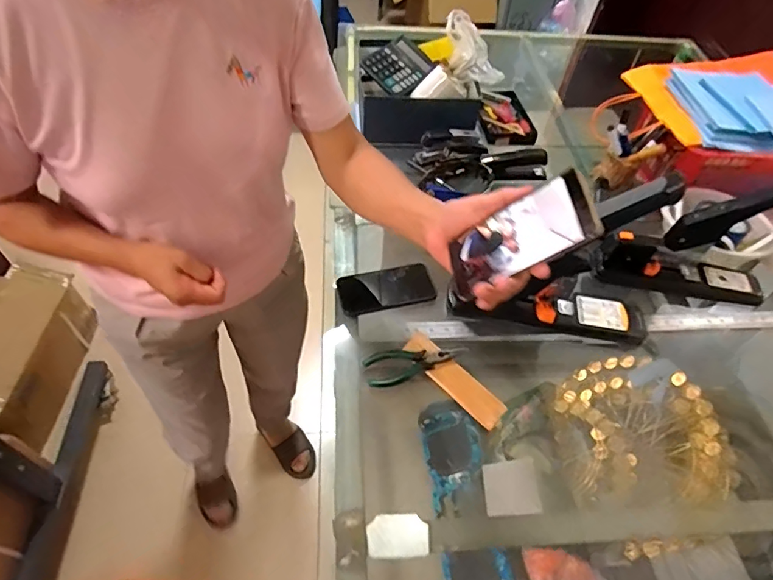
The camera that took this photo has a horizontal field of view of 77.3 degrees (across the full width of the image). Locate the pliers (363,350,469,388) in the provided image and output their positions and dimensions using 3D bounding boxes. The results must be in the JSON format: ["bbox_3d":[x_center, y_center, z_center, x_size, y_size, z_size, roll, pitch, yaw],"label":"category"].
[{"bbox_3d":[0.043,0.109,0.738,0.149,0.020,0.059,-10,53,-12],"label":"pliers"}]

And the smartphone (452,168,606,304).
[{"bbox_3d":[0.132,-0.050,0.499,0.010,0.162,0.074,13,57,-42],"label":"smartphone"}]

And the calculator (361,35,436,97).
[{"bbox_3d":[0.035,-0.508,1.093,0.117,0.025,0.158,45,63,-2],"label":"calculator"}]

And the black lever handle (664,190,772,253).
[{"bbox_3d":[0.558,-0.120,0.769,0.063,0.209,0.031,35,41,-34],"label":"black lever handle"}]

